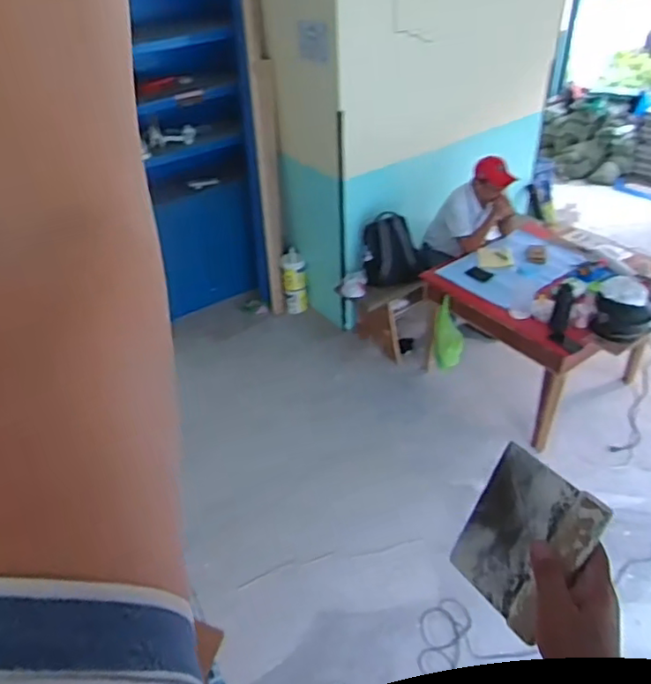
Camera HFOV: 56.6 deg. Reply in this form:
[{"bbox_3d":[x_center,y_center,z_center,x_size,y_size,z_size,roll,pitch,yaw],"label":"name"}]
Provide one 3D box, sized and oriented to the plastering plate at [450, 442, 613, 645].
[{"bbox_3d":[0.183,0.184,0.568,0.008,0.149,0.110,7,24,-36],"label":"plastering plate"}]

